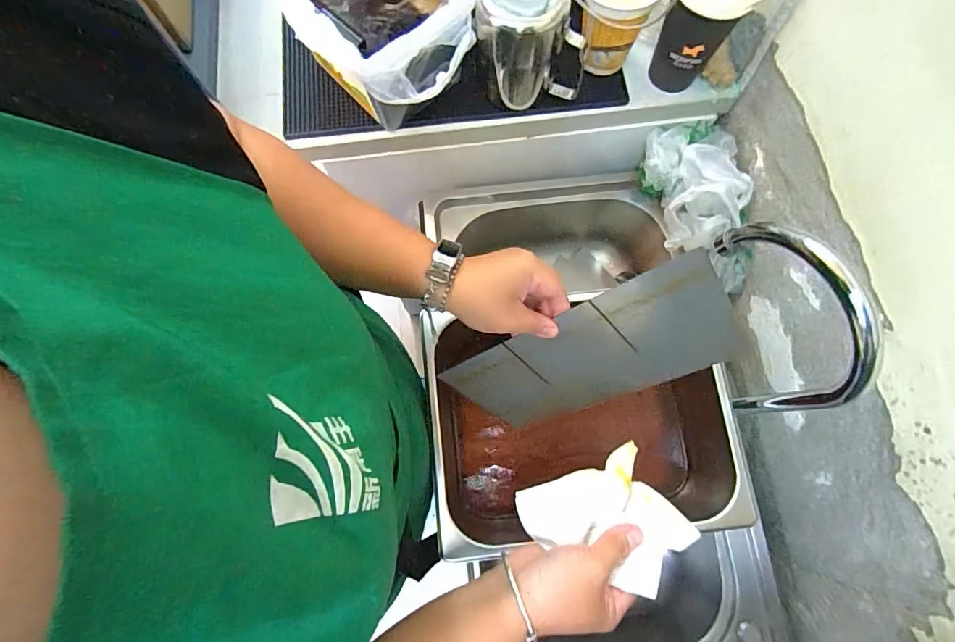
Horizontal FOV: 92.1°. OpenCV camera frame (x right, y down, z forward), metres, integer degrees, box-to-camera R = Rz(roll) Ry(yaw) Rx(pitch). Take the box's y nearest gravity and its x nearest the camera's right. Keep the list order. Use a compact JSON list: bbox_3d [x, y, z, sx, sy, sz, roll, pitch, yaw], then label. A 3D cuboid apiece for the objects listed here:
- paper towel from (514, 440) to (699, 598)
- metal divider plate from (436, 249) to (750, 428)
[{"bbox_3d":[0.104,0.164,0.370,0.113,0.017,0.105,-24,47,-10],"label":"paper towel"},{"bbox_3d":[0.102,0.039,0.443,0.124,0.272,0.006,41,39,-27],"label":"metal divider plate"}]

